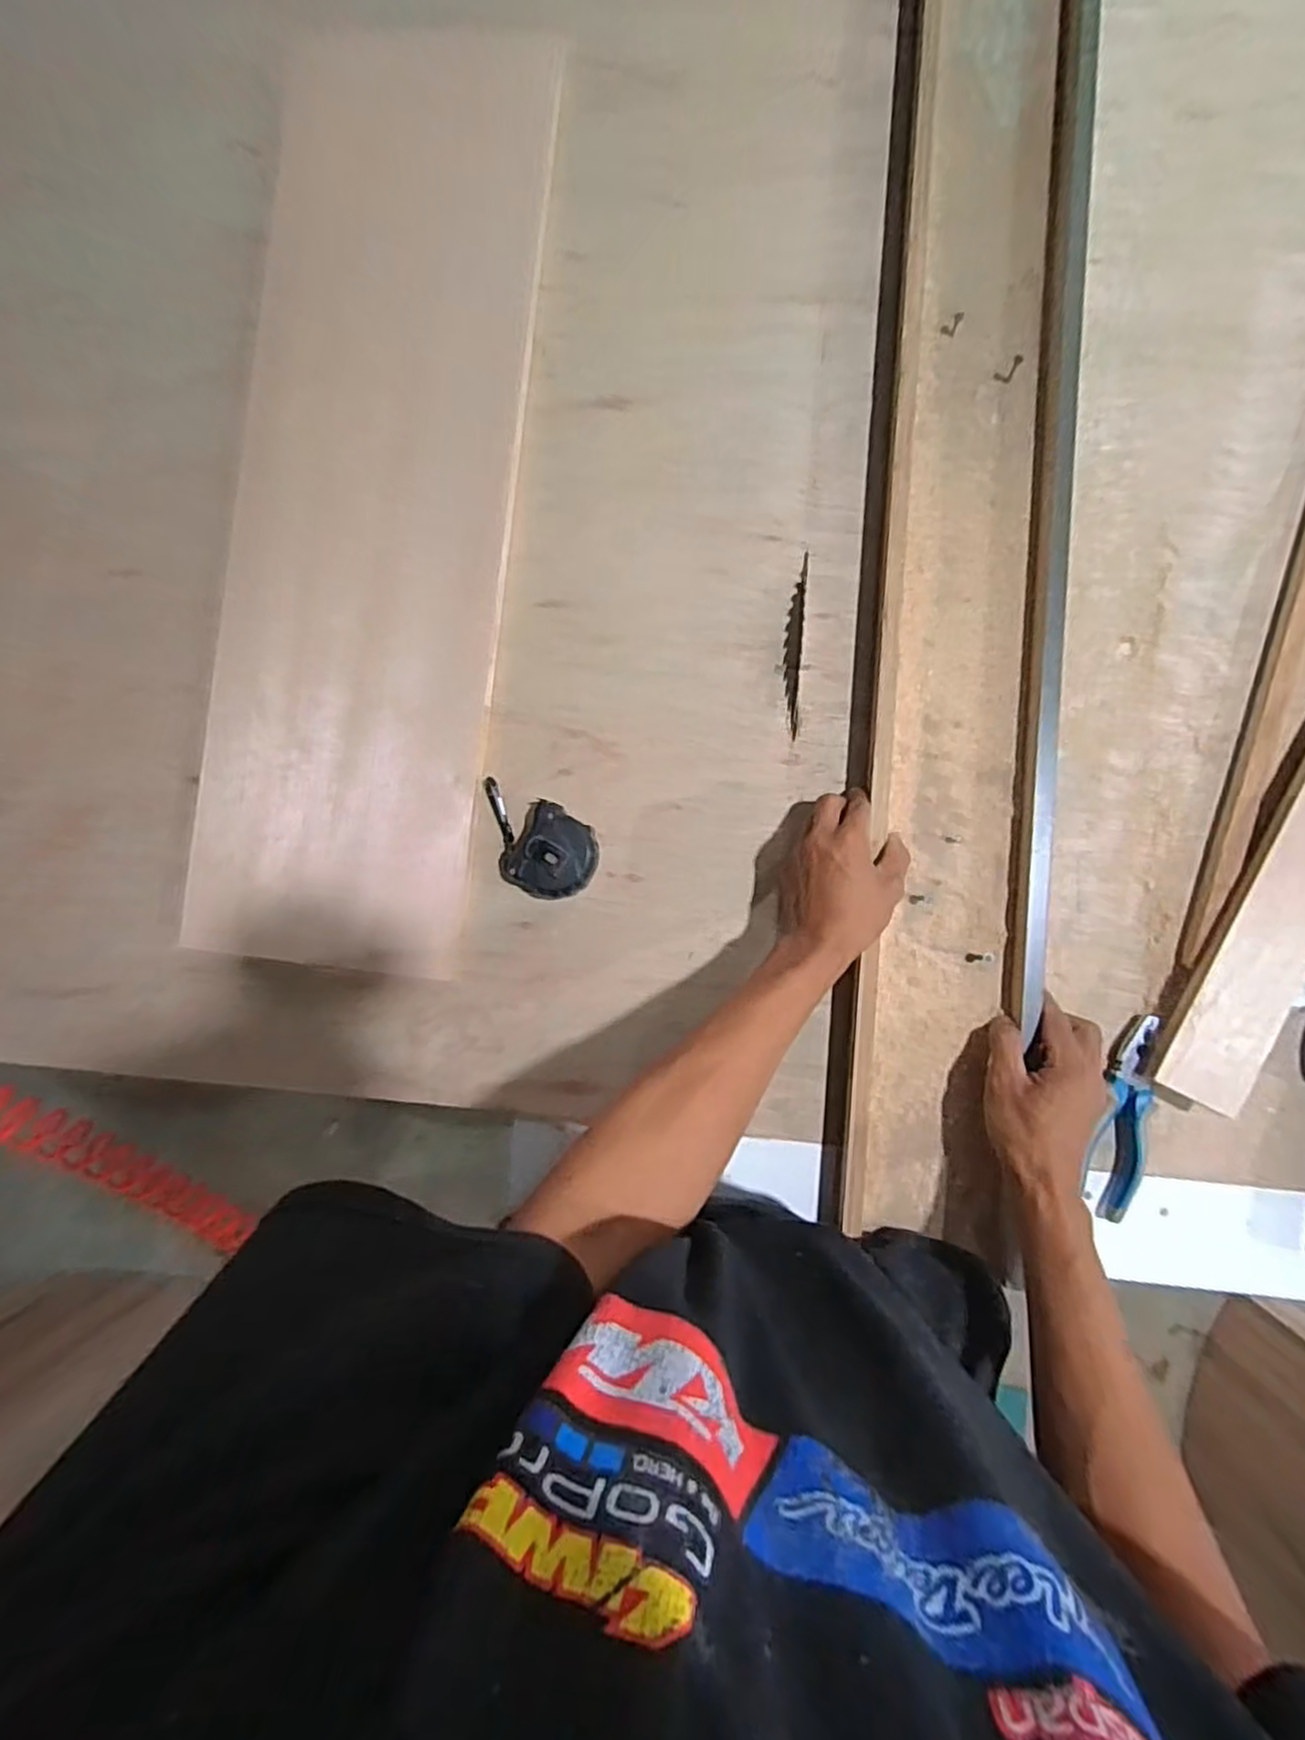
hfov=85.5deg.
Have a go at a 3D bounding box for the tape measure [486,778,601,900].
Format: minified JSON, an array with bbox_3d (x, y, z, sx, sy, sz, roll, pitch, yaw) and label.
[{"bbox_3d":[-0.103,-0.022,0.604,0.111,0.040,0.077,19,91,6],"label":"tape measure"}]

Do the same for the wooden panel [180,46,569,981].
[{"bbox_3d":[-0.249,-0.311,0.622,0.246,0.022,0.782,7,90,2],"label":"wooden panel"}]

